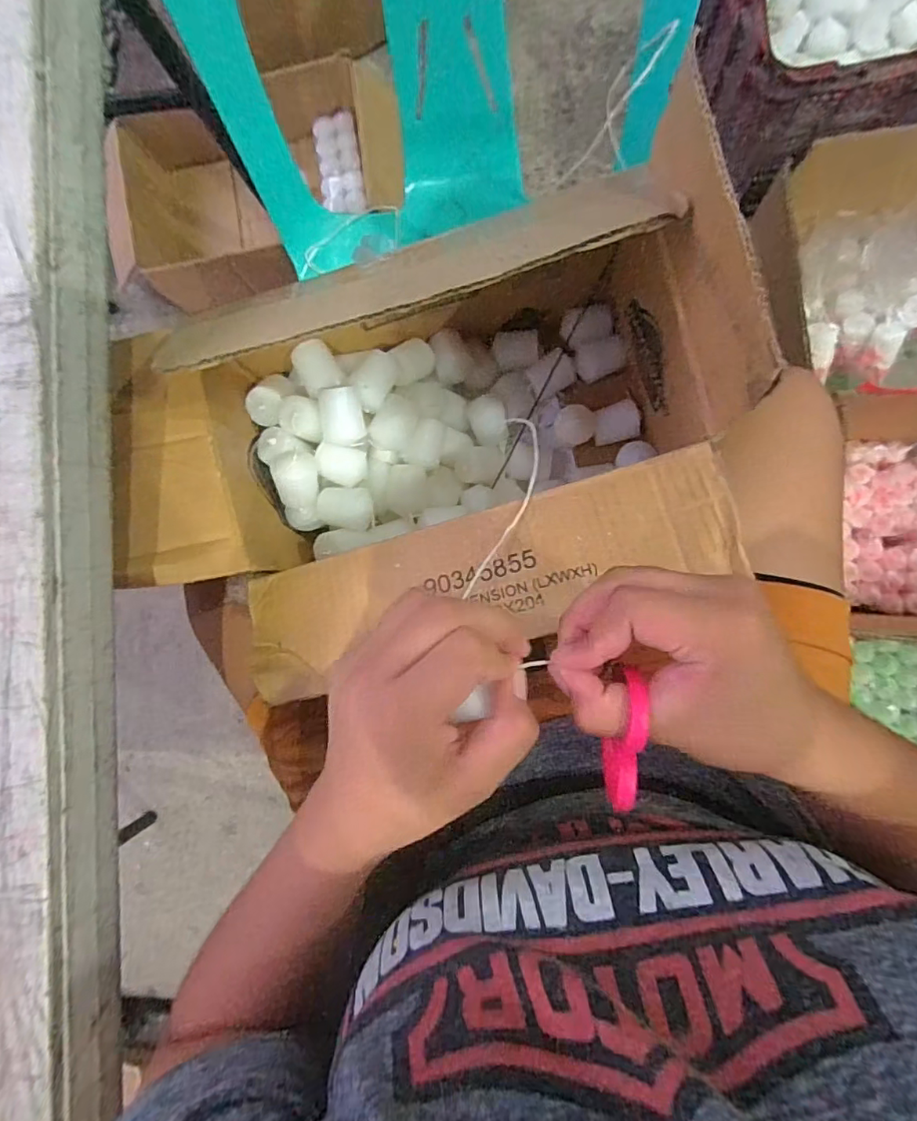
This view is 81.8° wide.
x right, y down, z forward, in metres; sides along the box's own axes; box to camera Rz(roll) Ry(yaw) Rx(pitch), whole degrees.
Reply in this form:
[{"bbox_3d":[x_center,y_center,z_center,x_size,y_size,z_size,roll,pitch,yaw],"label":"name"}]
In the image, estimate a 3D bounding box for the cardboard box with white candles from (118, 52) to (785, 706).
[{"bbox_3d":[-0.021,-0.092,0.428,0.395,0.257,0.283,-16,87,5],"label":"cardboard box with white candles"}]

